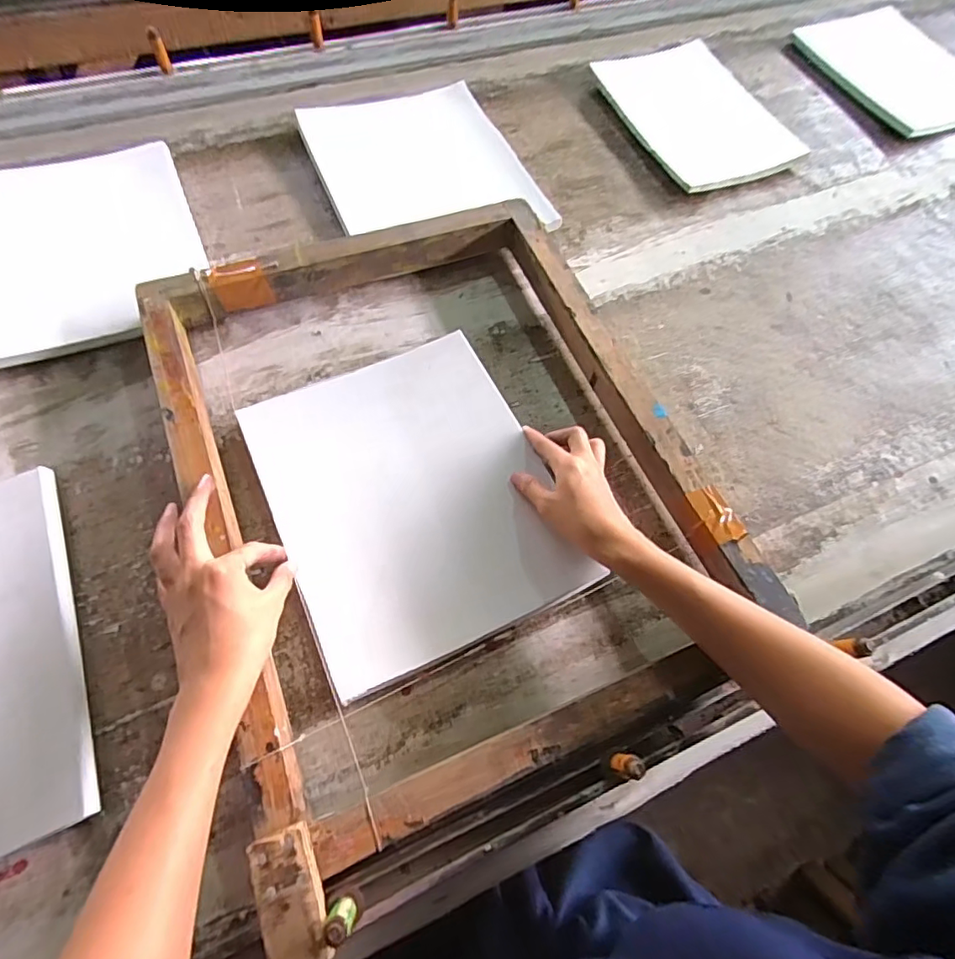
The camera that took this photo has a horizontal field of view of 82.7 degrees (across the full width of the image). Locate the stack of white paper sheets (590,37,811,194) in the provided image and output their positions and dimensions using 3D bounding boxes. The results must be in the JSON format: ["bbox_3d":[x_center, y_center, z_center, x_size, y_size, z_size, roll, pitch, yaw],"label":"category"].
[{"bbox_3d":[0.296,-0.504,0.742,0.187,0.034,0.274,-19,68,-12],"label":"stack of white paper sheets"}]

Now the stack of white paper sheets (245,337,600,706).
[{"bbox_3d":[-0.056,0.009,0.460,0.218,0.007,0.265,-23,68,-13],"label":"stack of white paper sheets"}]

